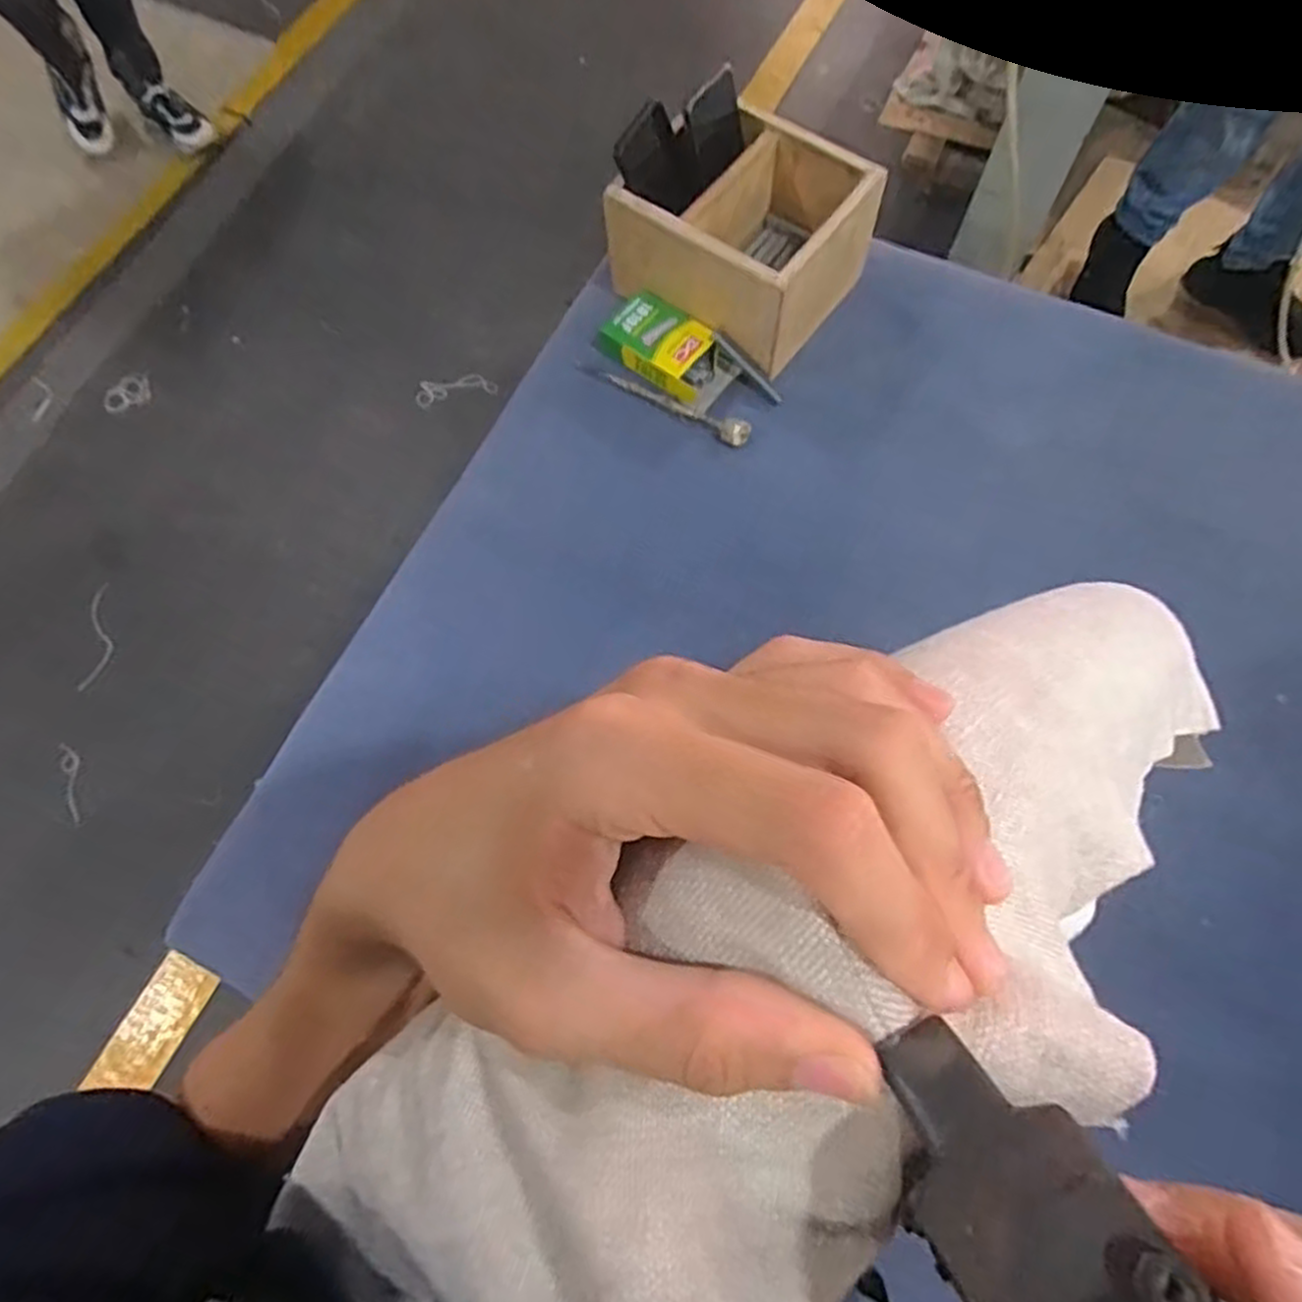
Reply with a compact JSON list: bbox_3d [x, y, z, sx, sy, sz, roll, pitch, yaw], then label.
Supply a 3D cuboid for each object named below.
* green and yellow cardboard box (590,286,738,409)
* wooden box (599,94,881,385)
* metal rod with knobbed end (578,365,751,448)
[{"bbox_3d":[0.018,-0.326,0.842,0.148,0.032,0.080,33,75,13],"label":"green and yellow cardboard box"},{"bbox_3d":[0.101,-0.443,0.833,0.210,0.125,0.211,36,76,14],"label":"wooden box"},{"bbox_3d":[0.015,-0.273,0.835,0.203,0.015,0.030,31,74,13],"label":"metal rod with knobbed end"}]

